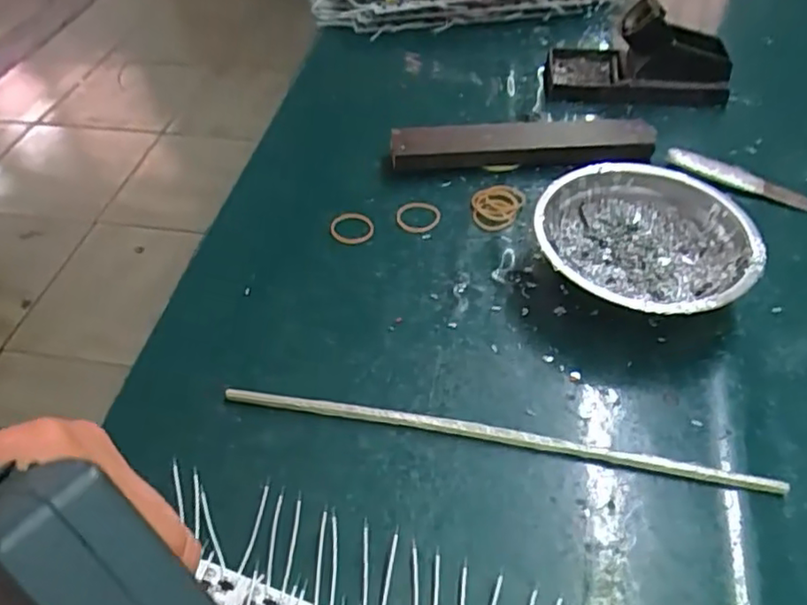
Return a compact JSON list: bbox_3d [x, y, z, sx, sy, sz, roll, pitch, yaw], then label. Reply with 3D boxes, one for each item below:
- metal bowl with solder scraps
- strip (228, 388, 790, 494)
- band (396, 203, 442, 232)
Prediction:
[{"bbox_3d":[0.146,-0.033,0.387,0.123,0.040,0.131,-1,48,1],"label":"metal bowl with solder scraps"},{"bbox_3d":[0.043,0.068,0.321,0.278,0.005,0.010,7,49,9],"label":"strip"},{"bbox_3d":[0.010,-0.061,0.441,0.030,0.004,0.026,0,57,1],"label":"band"}]

